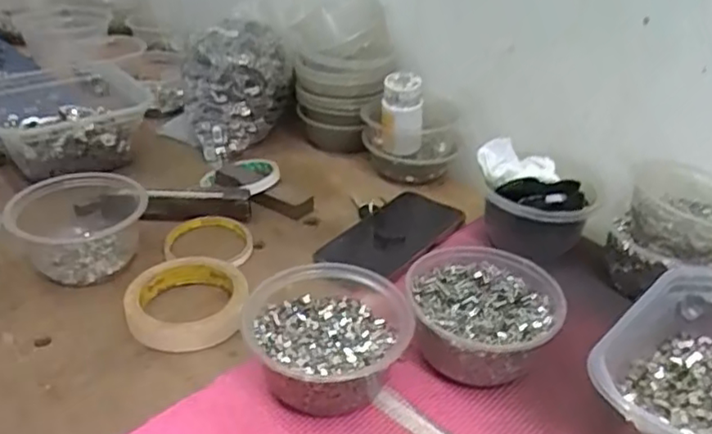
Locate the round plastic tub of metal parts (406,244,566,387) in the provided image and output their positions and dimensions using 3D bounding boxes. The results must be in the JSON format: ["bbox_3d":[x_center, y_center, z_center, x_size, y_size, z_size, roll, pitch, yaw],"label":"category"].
[{"bbox_3d":[0.096,0.076,0.497,0.108,0.057,0.112,1,33,-1],"label":"round plastic tub of metal parts"}]

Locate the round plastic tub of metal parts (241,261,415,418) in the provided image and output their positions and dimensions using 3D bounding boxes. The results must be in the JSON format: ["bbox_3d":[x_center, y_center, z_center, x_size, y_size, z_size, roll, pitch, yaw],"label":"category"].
[{"bbox_3d":[-0.018,0.090,0.467,0.113,0.055,0.110,1,33,-1],"label":"round plastic tub of metal parts"}]

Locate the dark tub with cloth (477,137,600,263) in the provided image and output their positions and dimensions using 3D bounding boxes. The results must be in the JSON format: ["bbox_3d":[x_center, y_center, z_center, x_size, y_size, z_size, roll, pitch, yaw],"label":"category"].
[{"bbox_3d":[0.164,-0.008,0.614,0.099,0.080,0.103,1,33,-1],"label":"dark tub with cloth"}]

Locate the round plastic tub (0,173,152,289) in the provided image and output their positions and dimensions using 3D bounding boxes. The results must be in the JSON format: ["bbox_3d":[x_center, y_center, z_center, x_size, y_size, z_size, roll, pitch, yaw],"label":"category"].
[{"bbox_3d":[-0.247,0.008,0.590,0.116,0.054,0.100,-12,35,-19],"label":"round plastic tub"}]

